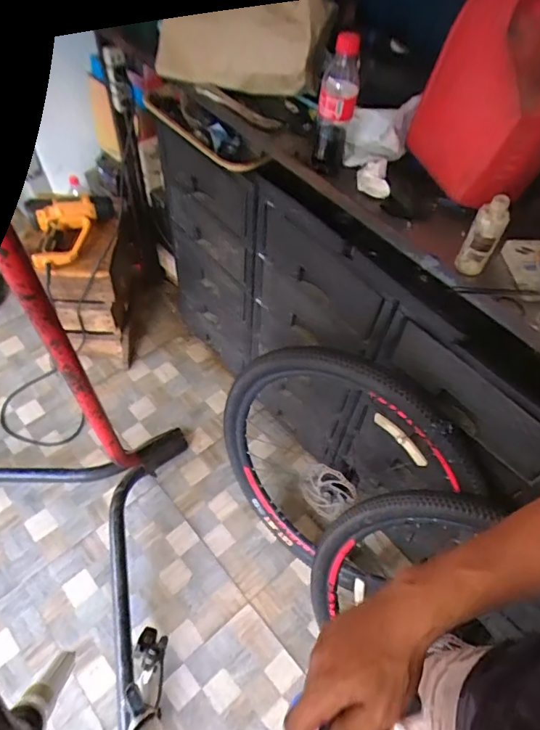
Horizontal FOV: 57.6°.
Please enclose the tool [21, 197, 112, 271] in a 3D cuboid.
[{"bbox_3d":[-0.530,-0.353,1.303,0.224,0.078,0.175,-7,57,-9],"label":"tool"}]

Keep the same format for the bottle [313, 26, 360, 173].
[{"bbox_3d":[0.097,-0.389,0.733,0.056,0.184,0.055,14,55,5],"label":"bottle"}]

